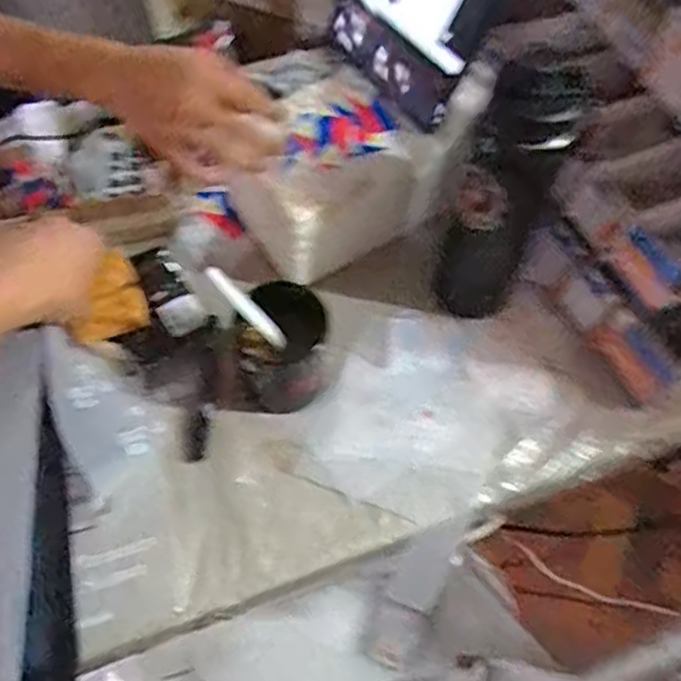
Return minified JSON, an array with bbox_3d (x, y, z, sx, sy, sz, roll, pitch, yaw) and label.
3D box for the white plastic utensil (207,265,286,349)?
[{"bbox_3d":[-0.079,-0.027,0.607,0.012,0.104,0.013,-7,51,36],"label":"white plastic utensil"}]

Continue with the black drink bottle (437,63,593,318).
[{"bbox_3d":[0.143,-0.123,0.619,0.070,0.283,0.085,23,60,9],"label":"black drink bottle"}]

